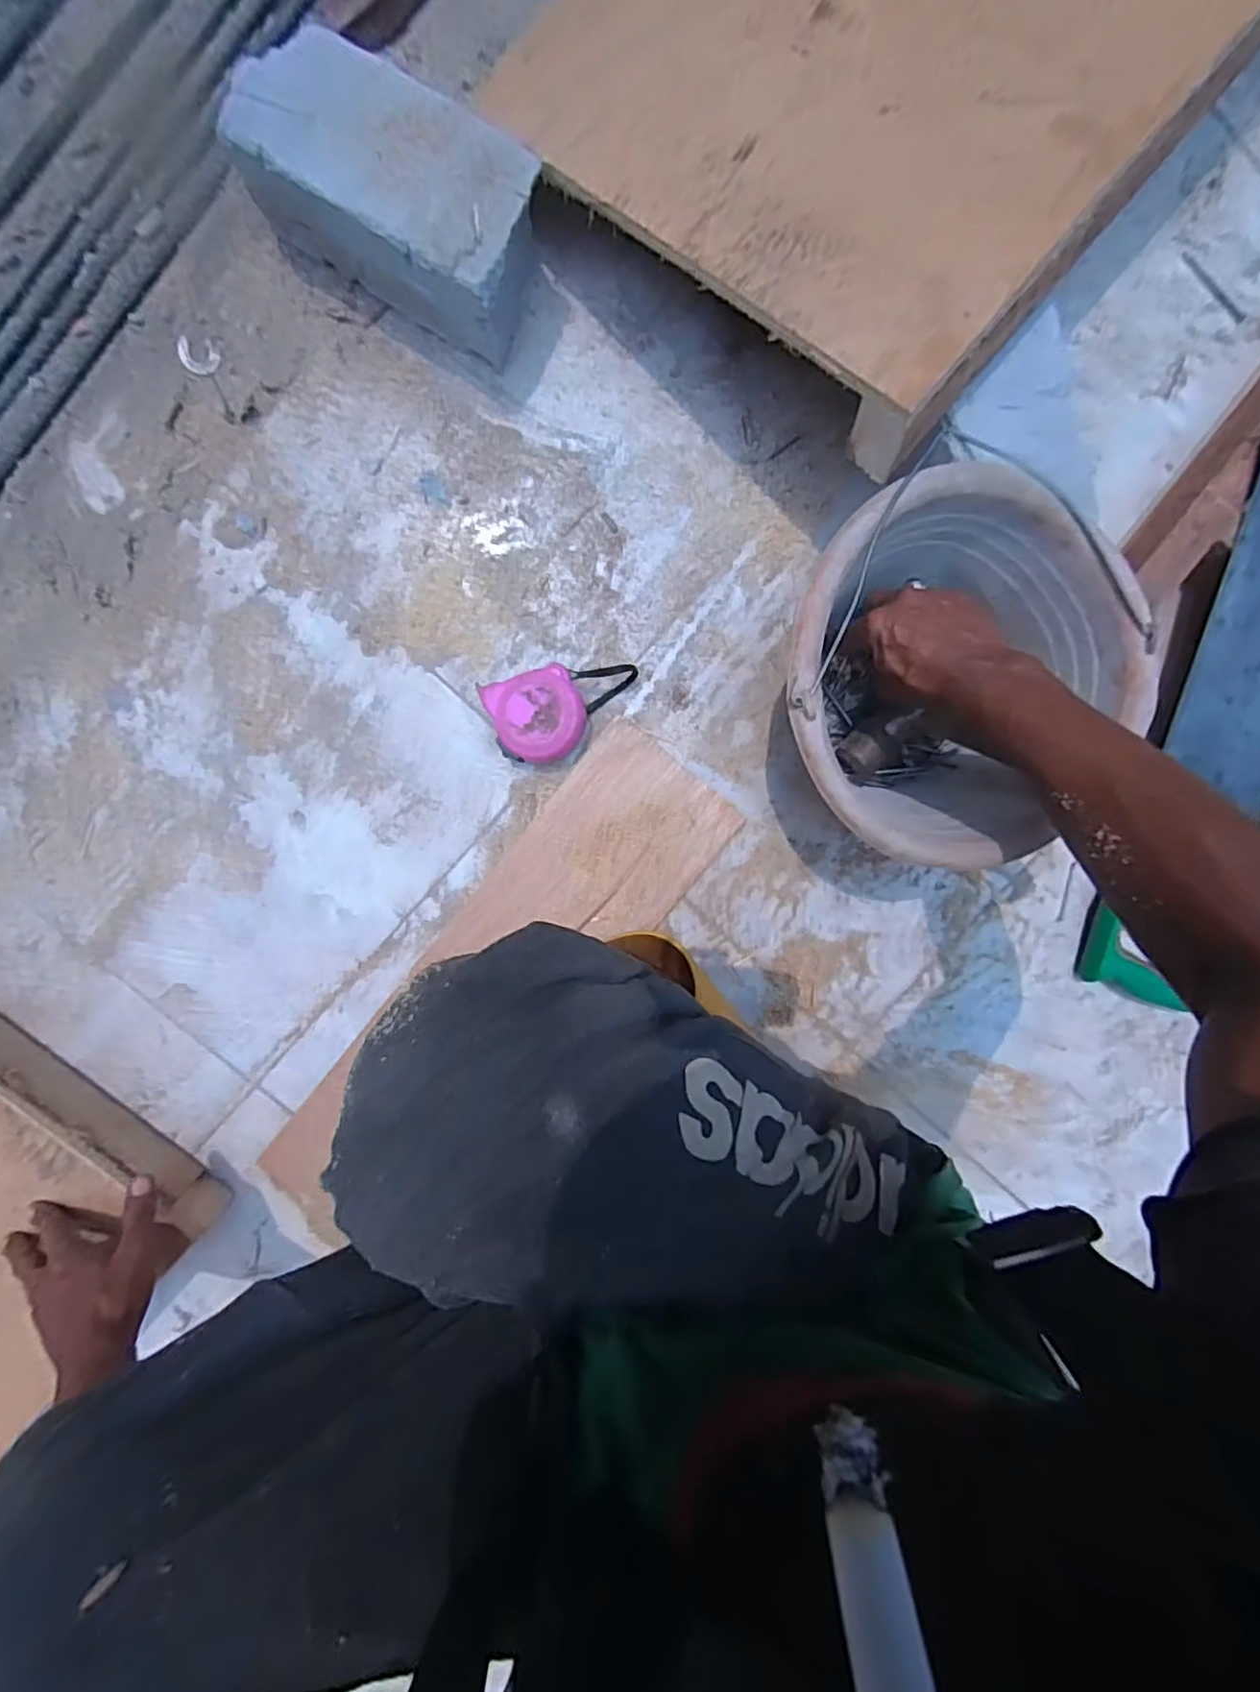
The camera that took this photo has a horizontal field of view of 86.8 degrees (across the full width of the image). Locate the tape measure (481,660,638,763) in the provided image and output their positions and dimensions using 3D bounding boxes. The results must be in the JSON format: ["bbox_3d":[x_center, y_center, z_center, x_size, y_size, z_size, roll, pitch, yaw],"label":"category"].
[{"bbox_3d":[-0.055,-0.117,0.578,0.128,0.047,0.074,-16,96,-1],"label":"tape measure"}]

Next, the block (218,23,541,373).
[{"bbox_3d":[-0.177,-0.480,0.502,0.209,0.104,0.110,26,94,-5],"label":"block"}]

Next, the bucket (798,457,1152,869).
[{"bbox_3d":[0.225,-0.125,0.516,0.242,0.160,0.255,0,96,-3],"label":"bucket"}]

